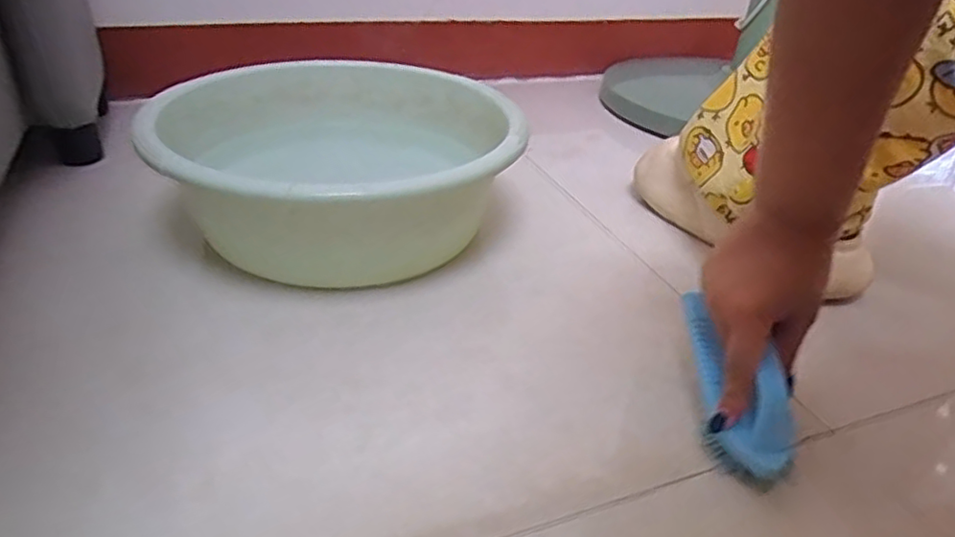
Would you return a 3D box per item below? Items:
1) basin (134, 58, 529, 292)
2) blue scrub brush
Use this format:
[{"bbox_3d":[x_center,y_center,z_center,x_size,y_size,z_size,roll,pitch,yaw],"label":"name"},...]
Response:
[{"bbox_3d":[-0.126,-0.099,0.613,0.333,0.119,0.324,3,34,-2],"label":"basin"},{"bbox_3d":[0.165,0.071,0.413,0.043,0.058,0.139,-3,49,-11],"label":"blue scrub brush"}]

